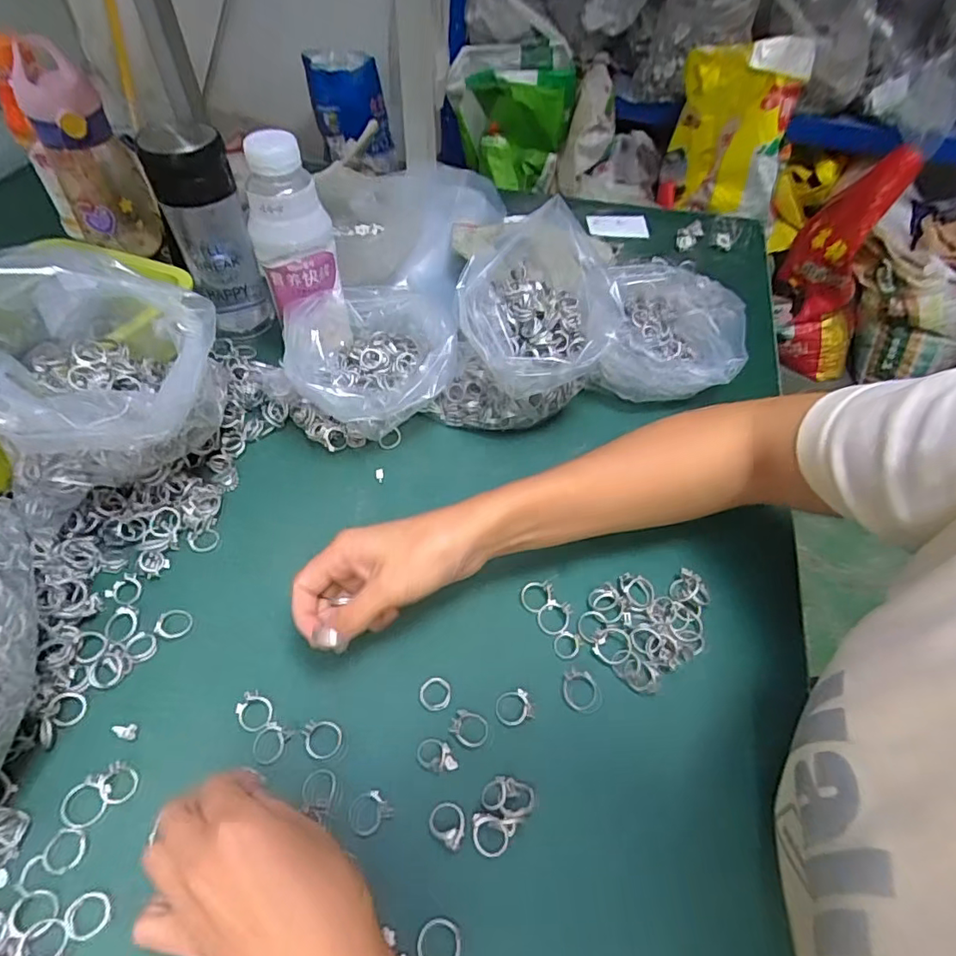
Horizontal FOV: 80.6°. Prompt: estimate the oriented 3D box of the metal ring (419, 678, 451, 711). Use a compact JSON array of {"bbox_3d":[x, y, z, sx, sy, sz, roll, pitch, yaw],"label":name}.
[{"bbox_3d":[-0.027,0.138,0.361,0.020,0.004,0.021,2,50,-2],"label":"metal ring"}]

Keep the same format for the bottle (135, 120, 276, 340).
[{"bbox_3d":[-0.249,-0.227,0.528,0.069,0.190,0.060,-16,53,-16],"label":"bottle"}]

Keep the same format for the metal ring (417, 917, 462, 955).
[{"bbox_3d":[-0.019,0.235,0.283,0.022,0.004,0.022,2,50,-2],"label":"metal ring"}]

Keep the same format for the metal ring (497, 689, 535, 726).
[{"bbox_3d":[0.023,0.144,0.355,0.024,0.004,0.021,-11,52,-12],"label":"metal ring"}]

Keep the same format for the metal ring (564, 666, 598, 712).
[{"bbox_3d":[0.066,0.135,0.362,0.022,0.004,0.025,16,51,9],"label":"metal ring"}]

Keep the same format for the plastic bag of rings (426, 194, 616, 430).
[{"bbox_3d":[0.051,-0.124,0.500,0.121,0.129,0.156,21,52,13],"label":"plastic bag of rings"}]

